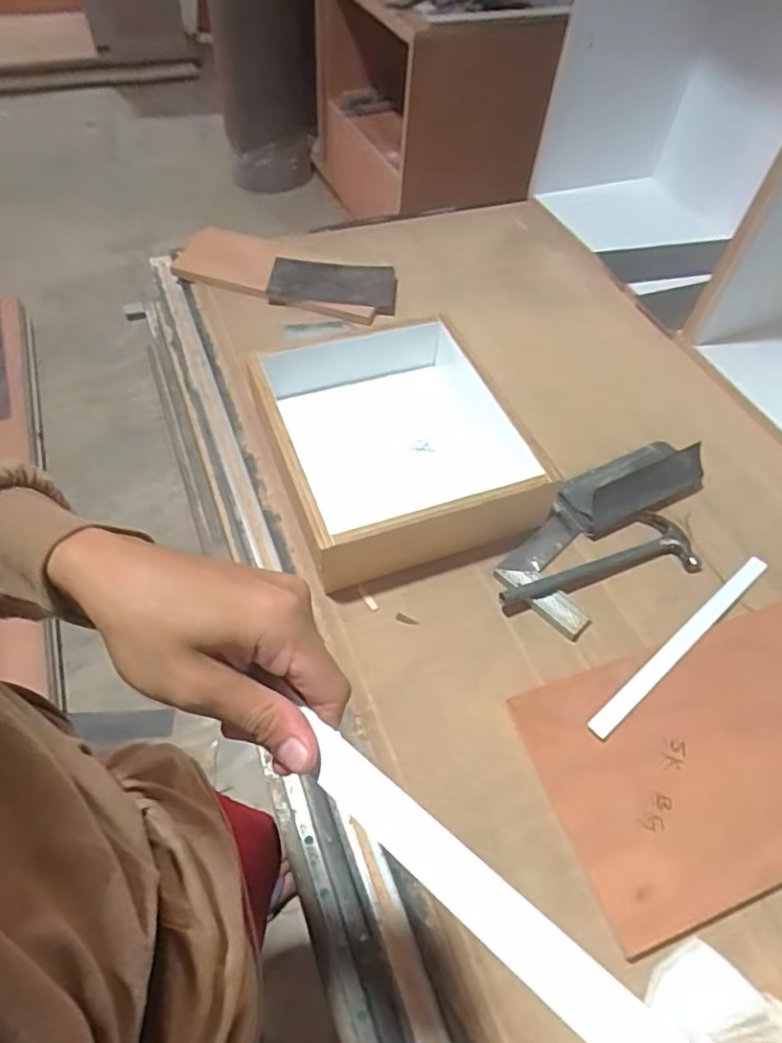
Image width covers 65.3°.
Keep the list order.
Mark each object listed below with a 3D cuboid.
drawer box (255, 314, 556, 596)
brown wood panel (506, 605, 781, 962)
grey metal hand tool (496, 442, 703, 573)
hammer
[{"bbox_3d":[0.000,-0.138,0.925,0.341,0.120,0.411,-14,56,-15],"label":"drawer box"},{"bbox_3d":[0.438,0.259,0.732,0.521,0.022,0.263,-16,61,-12],"label":"brown wood panel"},{"bbox_3d":[0.310,-0.034,0.917,0.372,0.061,0.102,-23,59,-20],"label":"grey metal hand tool"},{"bbox_3d":[0.288,0.049,0.875,0.307,0.024,0.101,-9,55,-11],"label":"hammer"}]

